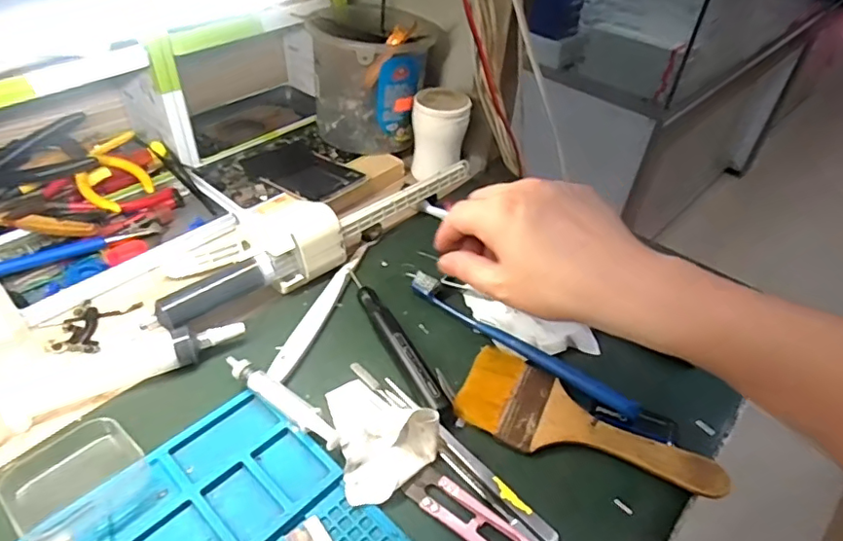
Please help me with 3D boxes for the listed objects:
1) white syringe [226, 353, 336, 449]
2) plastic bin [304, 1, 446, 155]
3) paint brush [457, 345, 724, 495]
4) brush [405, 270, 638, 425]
[{"bbox_3d":[-0.088,0.082,0.347,0.091,0.013,0.018,26,46,22],"label":"white syringe"},{"bbox_3d":[-0.048,-0.198,0.569,0.116,0.118,0.116,11,42,7],"label":"plastic bin"},{"bbox_3d":[0.102,0.099,0.347,0.162,0.009,0.063,23,45,20],"label":"paint brush"},{"bbox_3d":[0.068,0.049,0.397,0.186,0.009,0.014,30,47,26],"label":"brush"}]

